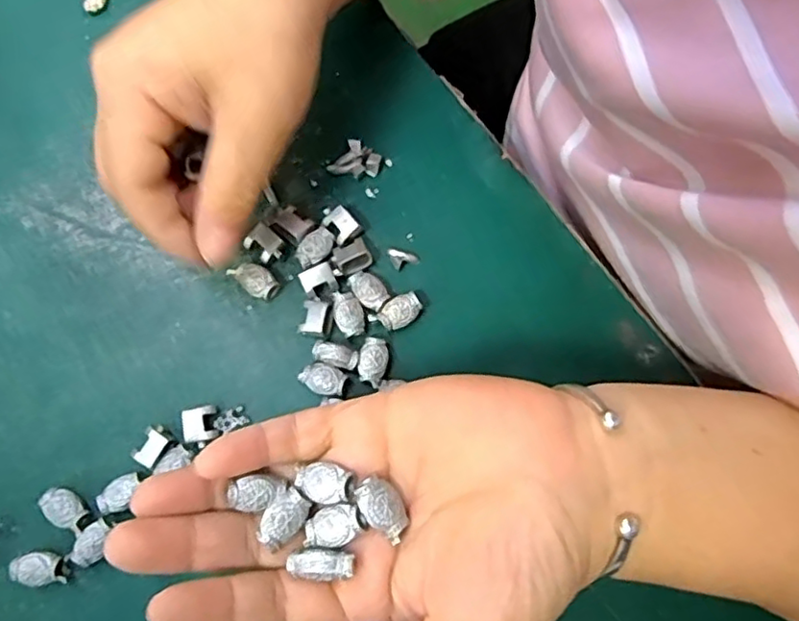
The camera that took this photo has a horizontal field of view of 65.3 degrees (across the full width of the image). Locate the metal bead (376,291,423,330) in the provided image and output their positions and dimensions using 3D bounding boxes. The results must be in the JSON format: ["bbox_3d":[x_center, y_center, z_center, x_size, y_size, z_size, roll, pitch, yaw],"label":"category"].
[{"bbox_3d":[0.000,0.001,0.271,0.019,0.008,0.012,-29,78,-5],"label":"metal bead"}]

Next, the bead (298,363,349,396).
[{"bbox_3d":[-0.032,0.029,0.264,0.020,0.007,0.012,14,78,5],"label":"bead"}]

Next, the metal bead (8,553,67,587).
[{"bbox_3d":[-0.144,0.103,0.250,0.020,0.008,0.011,1,78,2],"label":"metal bead"}]

